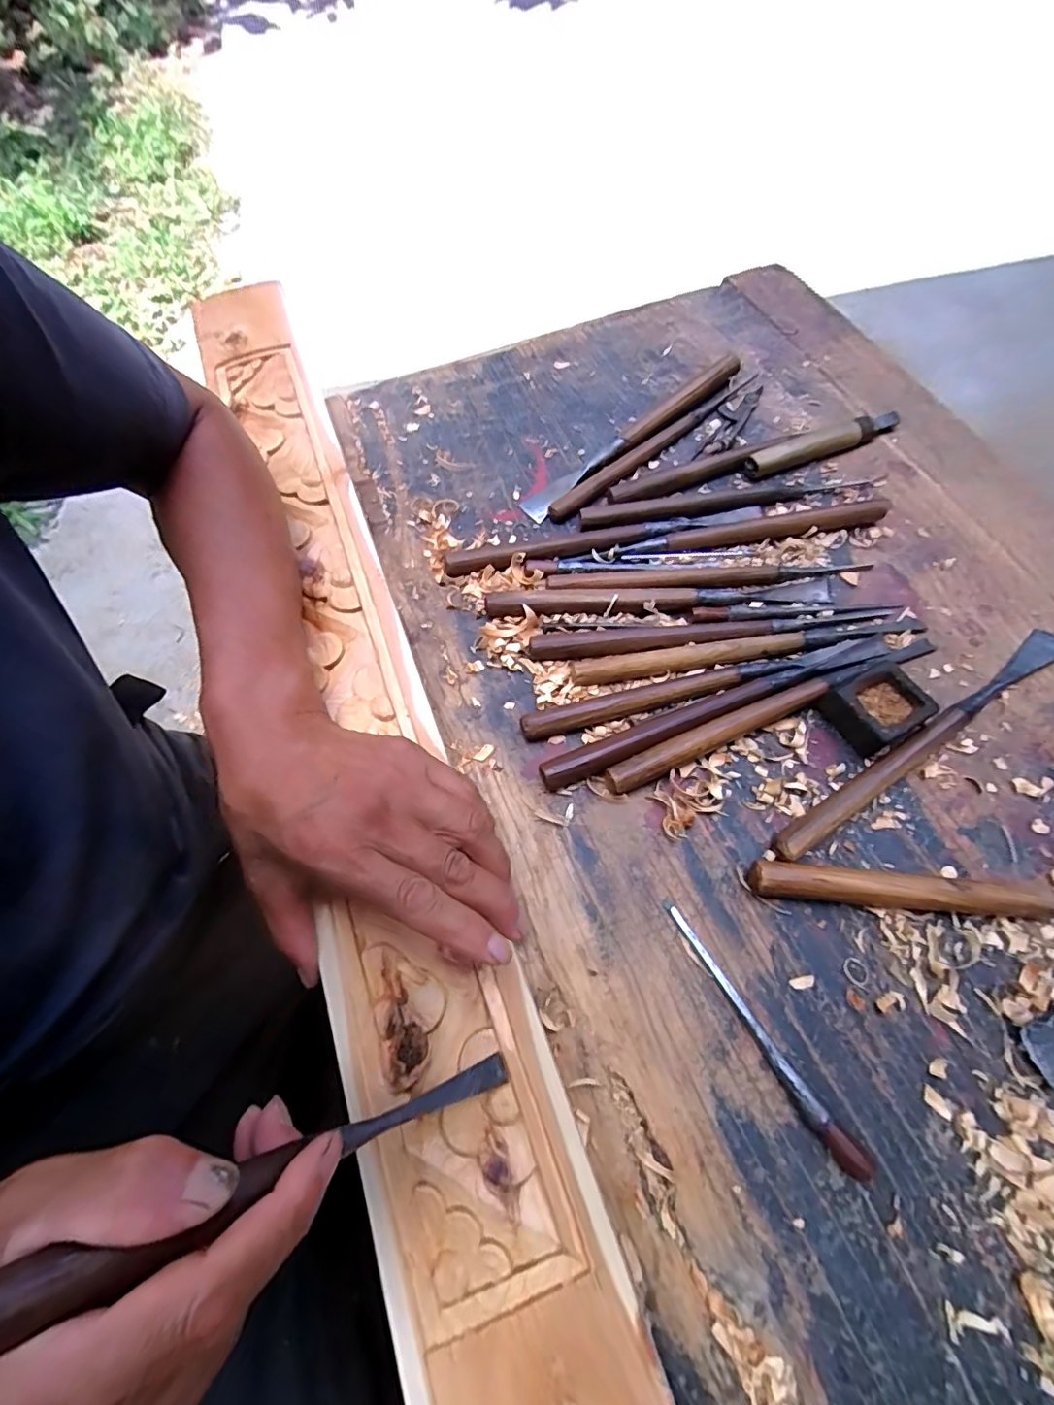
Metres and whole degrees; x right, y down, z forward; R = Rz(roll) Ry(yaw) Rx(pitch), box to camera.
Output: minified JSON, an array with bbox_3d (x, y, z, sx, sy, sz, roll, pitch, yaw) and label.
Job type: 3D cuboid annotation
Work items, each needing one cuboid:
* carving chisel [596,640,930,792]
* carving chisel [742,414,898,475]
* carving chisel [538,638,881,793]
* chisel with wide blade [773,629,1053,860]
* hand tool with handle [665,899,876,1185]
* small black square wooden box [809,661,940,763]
[{"bbox_3d":[0.163,0.002,0.361,0.246,0.019,0.020,-24,65,-9],"label":"carving chisel"},{"bbox_3d":[0.247,-0.217,0.456,0.144,0.016,0.020,-24,65,-9],"label":"carving chisel"},{"bbox_3d":[0.123,0.000,0.364,0.247,0.016,0.024,-23,65,-9],"label":"carving chisel"},{"bbox_3d":[0.252,0.021,0.344,0.253,0.017,0.020,-32,67,-13],"label":"chisel with wide blade"},{"bbox_3d":[0.119,0.168,0.286,0.012,0.012,0.142,-30,66,-12],"label":"hand tool with handle"},{"bbox_3d":[0.222,0.003,0.351,0.049,0.026,0.048,-33,67,-13],"label":"small black square wooden box"}]

